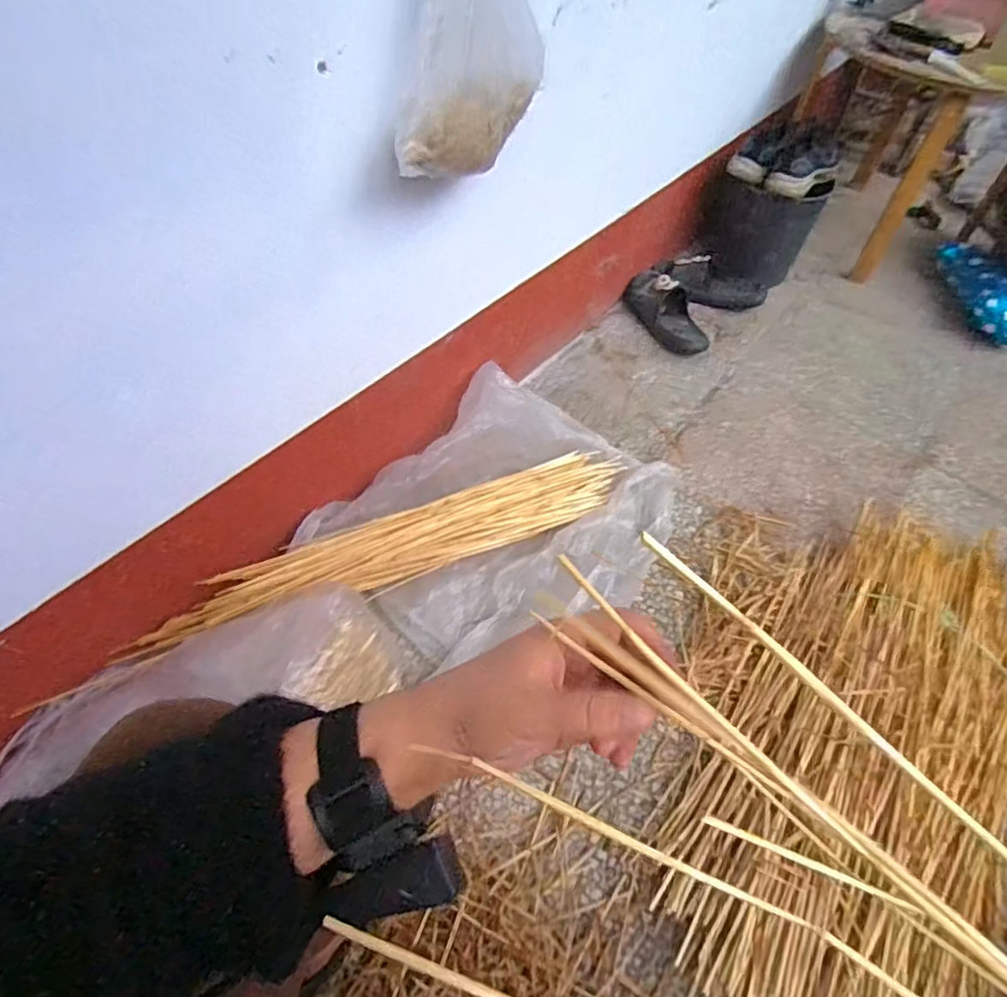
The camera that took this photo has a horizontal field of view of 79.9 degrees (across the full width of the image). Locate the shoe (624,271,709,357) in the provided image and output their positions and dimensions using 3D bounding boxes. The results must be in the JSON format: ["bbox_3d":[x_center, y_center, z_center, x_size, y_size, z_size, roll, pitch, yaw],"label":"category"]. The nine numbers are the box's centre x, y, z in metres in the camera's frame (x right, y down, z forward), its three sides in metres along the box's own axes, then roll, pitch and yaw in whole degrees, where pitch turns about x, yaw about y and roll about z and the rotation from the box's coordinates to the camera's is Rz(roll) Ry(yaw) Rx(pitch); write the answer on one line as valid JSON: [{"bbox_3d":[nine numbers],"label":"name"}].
[{"bbox_3d":[0.368,-0.431,1.373,0.094,0.090,0.241,-18,56,-16],"label":"shoe"}]

